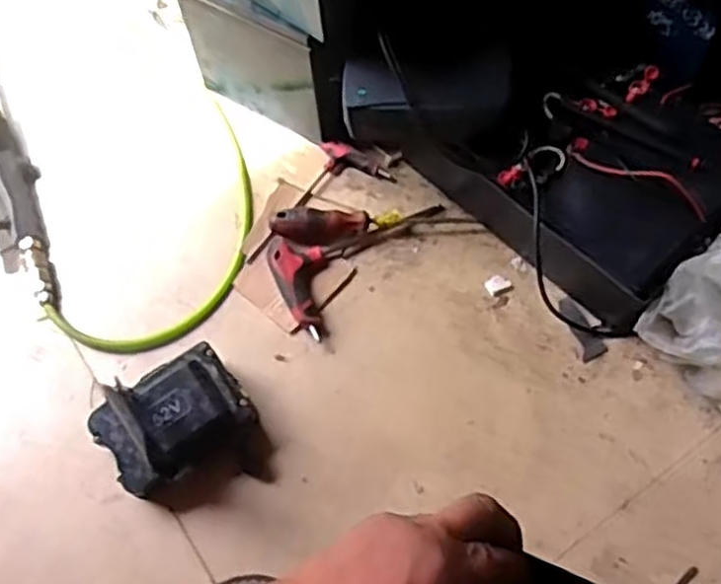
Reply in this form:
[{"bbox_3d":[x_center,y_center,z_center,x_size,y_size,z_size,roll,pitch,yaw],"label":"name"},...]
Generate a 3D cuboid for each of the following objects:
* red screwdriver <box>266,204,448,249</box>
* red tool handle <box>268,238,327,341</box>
[{"bbox_3d":[-0.003,-0.074,0.837,0.183,0.029,0.040,-6,63,0],"label":"red screwdriver"},{"bbox_3d":[-0.068,-0.006,0.812,0.058,0.032,0.105,2,64,3],"label":"red tool handle"}]

